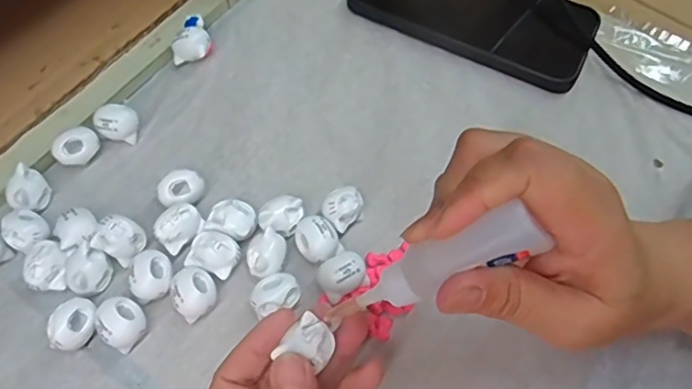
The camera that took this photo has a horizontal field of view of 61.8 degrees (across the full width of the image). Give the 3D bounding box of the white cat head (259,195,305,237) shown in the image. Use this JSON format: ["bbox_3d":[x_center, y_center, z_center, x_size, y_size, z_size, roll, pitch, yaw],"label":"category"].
[{"bbox_3d":[-0.035,0.014,0.319,0.024,0.020,0.018,-1,60,-3],"label":"white cat head"}]

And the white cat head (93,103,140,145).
[{"bbox_3d":[-0.138,-0.042,0.348,0.024,0.017,0.020,-23,64,-14],"label":"white cat head"}]

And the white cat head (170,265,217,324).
[{"bbox_3d":[-0.078,0.050,0.298,0.021,0.016,0.027,-16,62,-11],"label":"white cat head"}]

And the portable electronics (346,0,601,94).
[{"bbox_3d":[0.090,-0.130,0.402,0.158,0.015,0.085,25,63,12],"label":"portable electronics"}]

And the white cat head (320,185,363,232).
[{"bbox_3d":[-0.001,0.009,0.322,0.017,0.023,0.023,35,65,17],"label":"white cat head"}]

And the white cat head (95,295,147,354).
[{"bbox_3d":[-0.112,0.064,0.290,0.021,0.018,0.025,-29,65,-17],"label":"white cat head"}]

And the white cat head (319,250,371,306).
[{"bbox_3d":[-0.003,0.042,0.305,0.025,0.019,0.022,-32,66,-18],"label":"white cat head"}]

